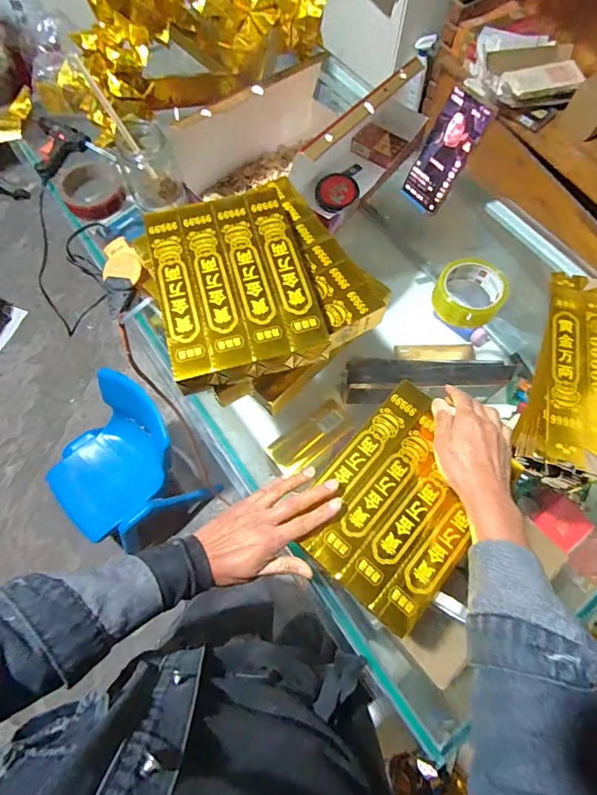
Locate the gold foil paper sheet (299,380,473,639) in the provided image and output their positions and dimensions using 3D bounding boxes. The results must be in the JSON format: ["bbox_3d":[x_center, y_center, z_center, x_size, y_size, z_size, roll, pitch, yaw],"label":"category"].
[{"bbox_3d":[0.115,0.111,0.473,0.162,0.009,0.220,39,73,14],"label":"gold foil paper sheet"}]

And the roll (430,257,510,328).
[{"bbox_3d":[0.243,-0.149,0.609,0.093,0.047,0.087,0,68,0],"label":"roll"}]

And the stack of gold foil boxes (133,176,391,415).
[{"bbox_3d":[-0.046,-0.142,0.549,0.281,0.108,0.263,-26,70,-10],"label":"stack of gold foil boxes"}]

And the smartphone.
[{"bbox_3d":[0.214,-0.355,0.631,0.072,0.156,0.014,45,49,16],"label":"smartphone"}]

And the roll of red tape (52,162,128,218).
[{"bbox_3d":[-0.341,-0.343,0.705,0.097,0.039,0.112,-37,73,-14],"label":"roll of red tape"}]

